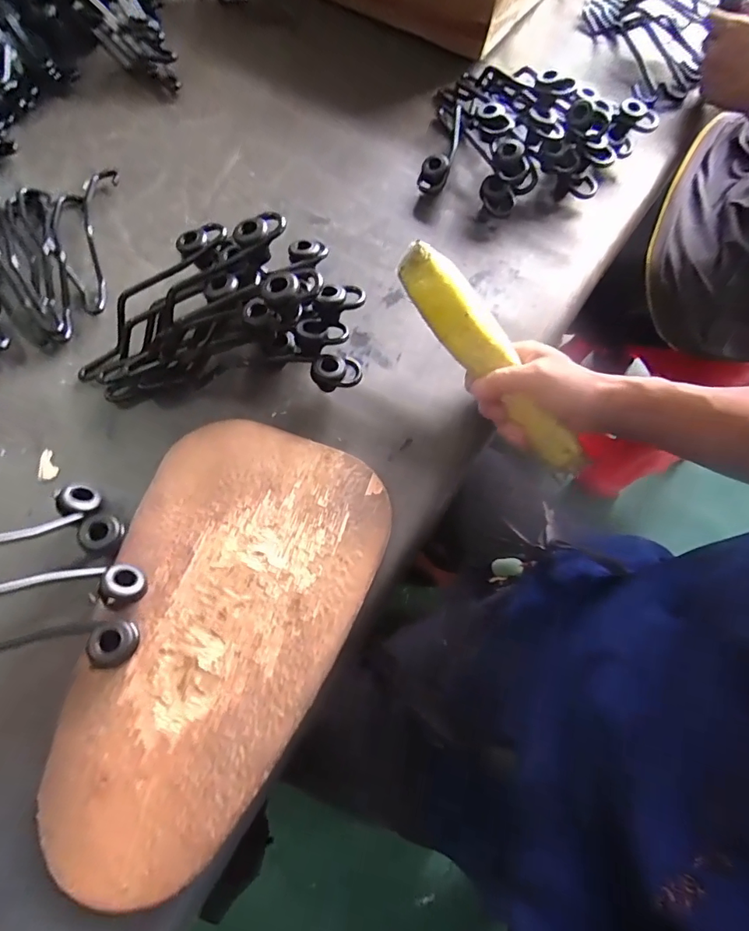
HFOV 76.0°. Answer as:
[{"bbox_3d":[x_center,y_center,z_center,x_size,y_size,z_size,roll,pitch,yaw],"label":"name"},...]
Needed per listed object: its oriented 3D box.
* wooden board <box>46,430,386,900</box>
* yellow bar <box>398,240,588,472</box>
[{"bbox_3d":[-0.126,0.130,0.388,0.201,0.021,0.343,19,68,6],"label":"wooden board"},{"bbox_3d":[0.108,-0.096,0.438,0.041,0.030,0.244,-40,93,-17],"label":"yellow bar"}]

